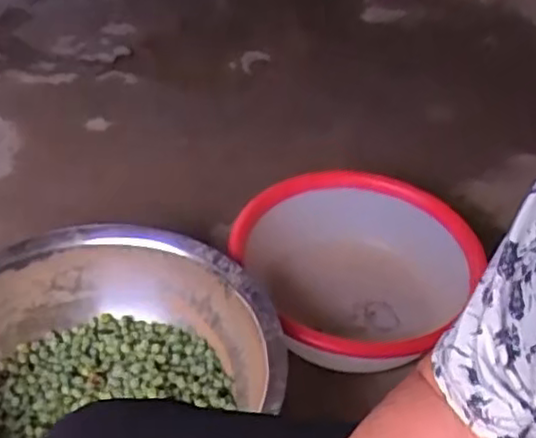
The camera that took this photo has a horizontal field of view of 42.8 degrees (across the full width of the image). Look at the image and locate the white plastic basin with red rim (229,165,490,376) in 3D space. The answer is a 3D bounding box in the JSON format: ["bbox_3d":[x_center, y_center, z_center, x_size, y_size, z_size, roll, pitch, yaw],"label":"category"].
[{"bbox_3d":[0.142,0.084,1.015,0.326,0.135,0.329,2,42,-2],"label":"white plastic basin with red rim"}]

